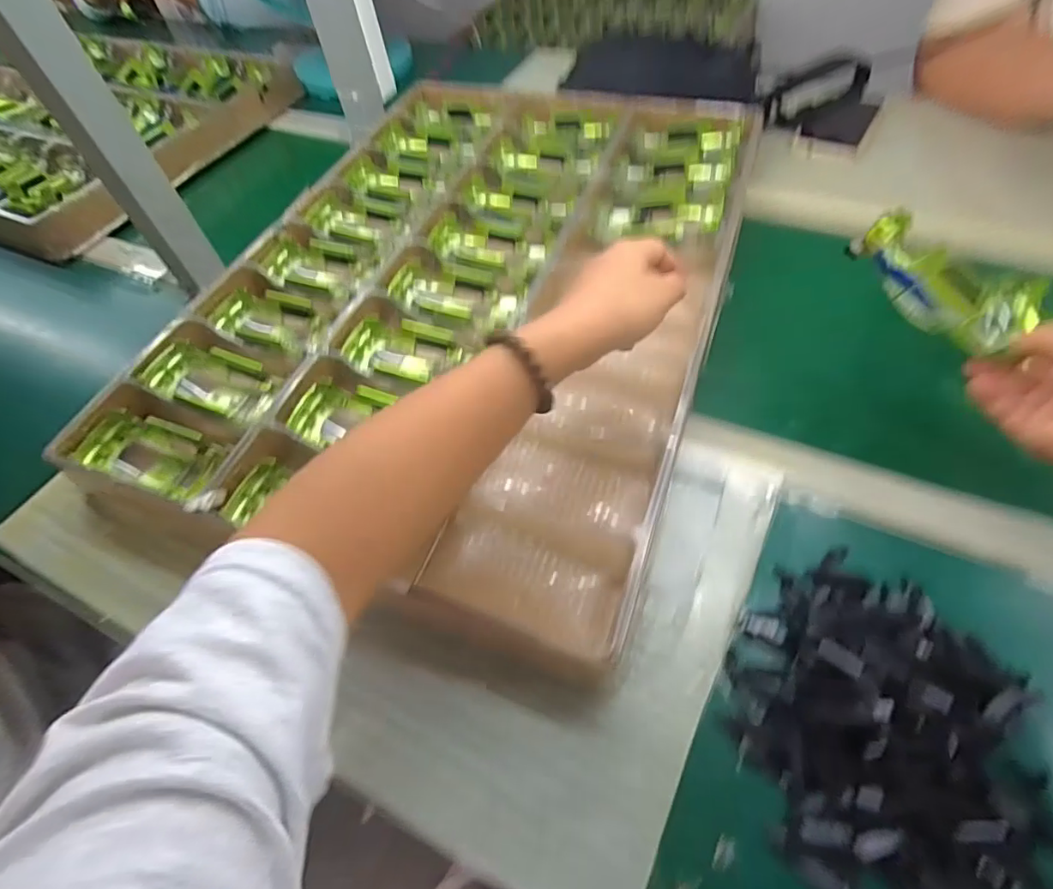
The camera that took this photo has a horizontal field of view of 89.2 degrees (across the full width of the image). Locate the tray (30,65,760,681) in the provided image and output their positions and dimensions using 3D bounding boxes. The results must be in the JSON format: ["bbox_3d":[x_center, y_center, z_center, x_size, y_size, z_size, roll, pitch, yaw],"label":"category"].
[{"bbox_3d":[-0.049,-0.175,0.522,0.449,0.048,0.637,14,58,14],"label":"tray"}]

